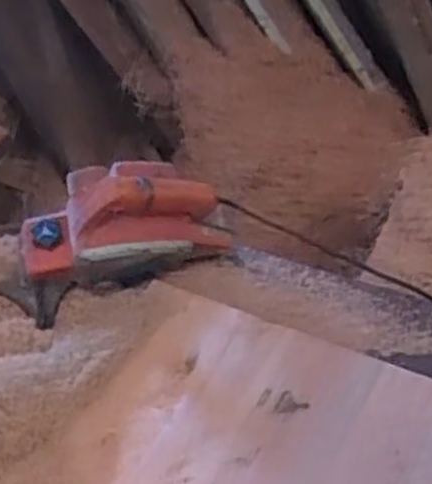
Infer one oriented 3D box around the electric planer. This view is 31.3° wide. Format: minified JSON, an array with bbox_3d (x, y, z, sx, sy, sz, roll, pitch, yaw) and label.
[{"bbox_3d":[-0.123,-0.026,0.946,0.234,0.152,0.127,-16,44,-9],"label":"electric planer"}]

